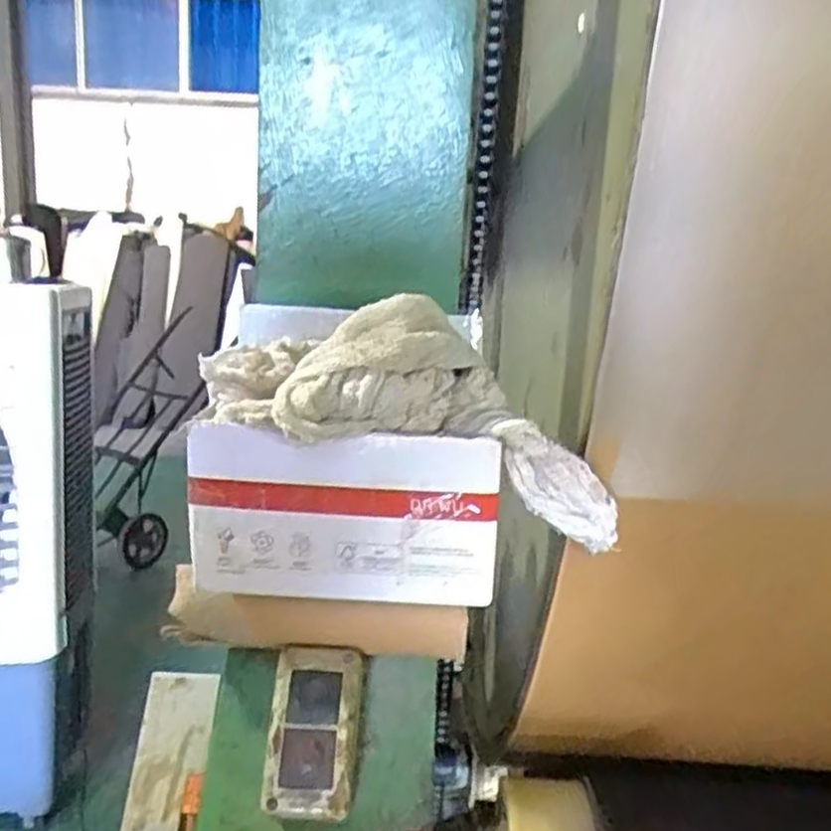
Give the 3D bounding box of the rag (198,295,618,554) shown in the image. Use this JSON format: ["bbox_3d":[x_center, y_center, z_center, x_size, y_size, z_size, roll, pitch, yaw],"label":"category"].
[{"bbox_3d":[0.016,-0.001,0.366,0.224,0.087,0.054,22,8,-13],"label":"rag"}]

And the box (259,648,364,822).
[{"bbox_3d":[-0.049,0.156,0.375,0.043,0.077,0.025,3,-30,0],"label":"box"}]

